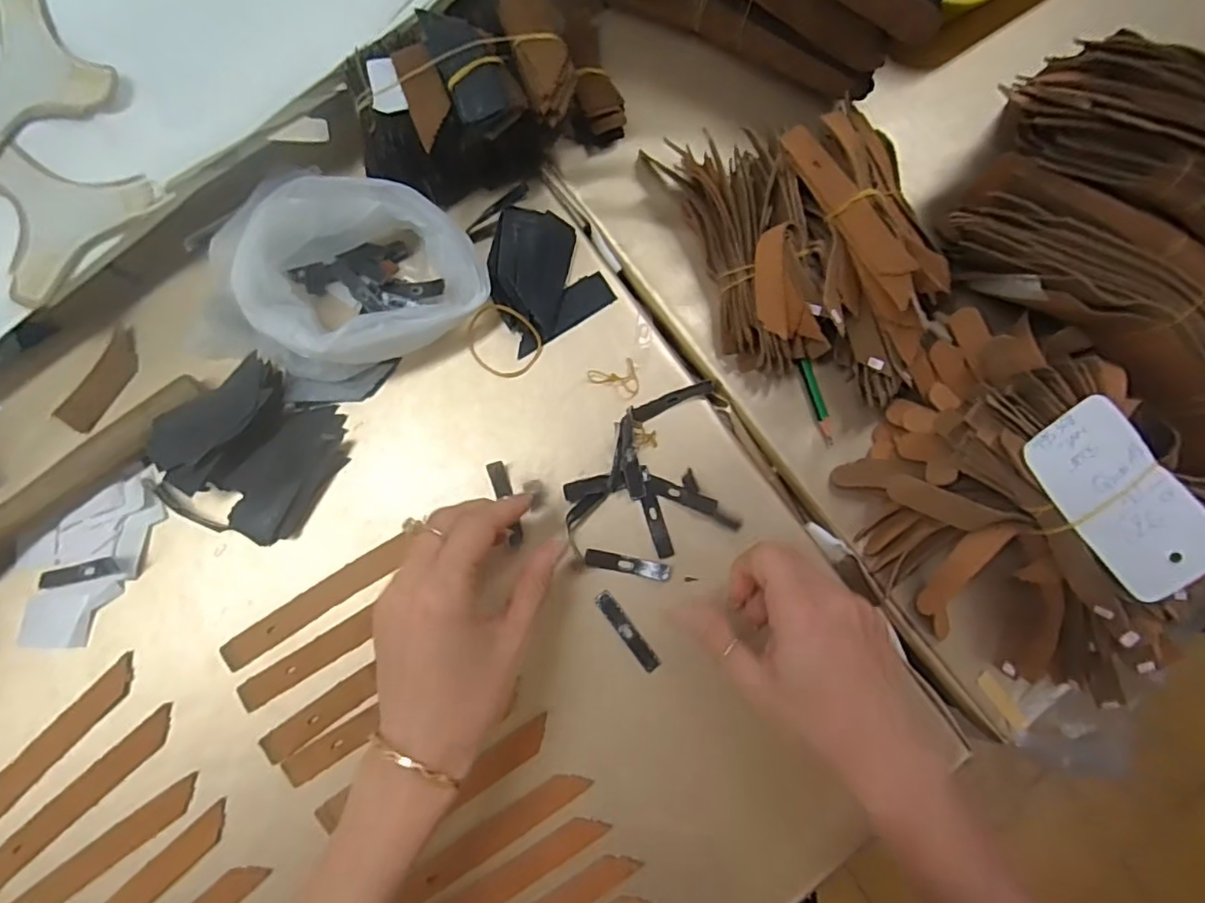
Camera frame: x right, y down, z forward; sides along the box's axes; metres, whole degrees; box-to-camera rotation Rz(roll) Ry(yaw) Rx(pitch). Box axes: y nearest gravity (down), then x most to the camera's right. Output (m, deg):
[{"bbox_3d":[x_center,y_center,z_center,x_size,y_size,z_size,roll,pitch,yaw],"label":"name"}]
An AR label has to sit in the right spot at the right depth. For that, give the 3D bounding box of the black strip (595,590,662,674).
[{"bbox_3d":[0.015,0.107,0.359,0.010,0.004,0.054,-36,85,-8],"label":"black strip"}]

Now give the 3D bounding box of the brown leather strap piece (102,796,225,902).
[{"bbox_3d":[-0.248,0.236,0.318,0.119,0.005,0.019,-43,86,-8],"label":"brown leather strap piece"}]

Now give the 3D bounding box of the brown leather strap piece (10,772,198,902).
[{"bbox_3d":[-0.276,0.221,0.325,0.122,0.005,0.017,-36,85,-8],"label":"brown leather strap piece"}]

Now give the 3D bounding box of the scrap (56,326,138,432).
[{"bbox_3d":[-0.303,-0.043,0.366,0.024,0.004,0.065,33,81,2],"label":"scrap"}]

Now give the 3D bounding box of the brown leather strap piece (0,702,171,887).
[{"bbox_3d":[-0.289,0.190,0.329,0.124,0.005,0.020,-43,86,-8],"label":"brown leather strap piece"}]

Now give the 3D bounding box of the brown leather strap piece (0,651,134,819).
[{"bbox_3d":[-0.309,0.167,0.331,0.018,0.004,0.126,42,81,3],"label":"brown leather strap piece"}]

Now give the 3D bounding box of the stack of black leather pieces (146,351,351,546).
[{"bbox_3d":[-0.207,0.000,0.351,0.090,0.033,0.096,30,81,2],"label":"stack of black leather pieces"}]

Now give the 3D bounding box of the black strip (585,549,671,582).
[{"bbox_3d":[0.016,0.069,0.362,0.052,0.008,0.010,12,81,-1],"label":"black strip"}]

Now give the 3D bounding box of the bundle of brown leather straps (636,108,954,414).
[{"bbox_3d":[0.133,-0.124,0.365,0.141,0.072,0.192,-16,83,-6],"label":"bundle of brown leather straps"}]

